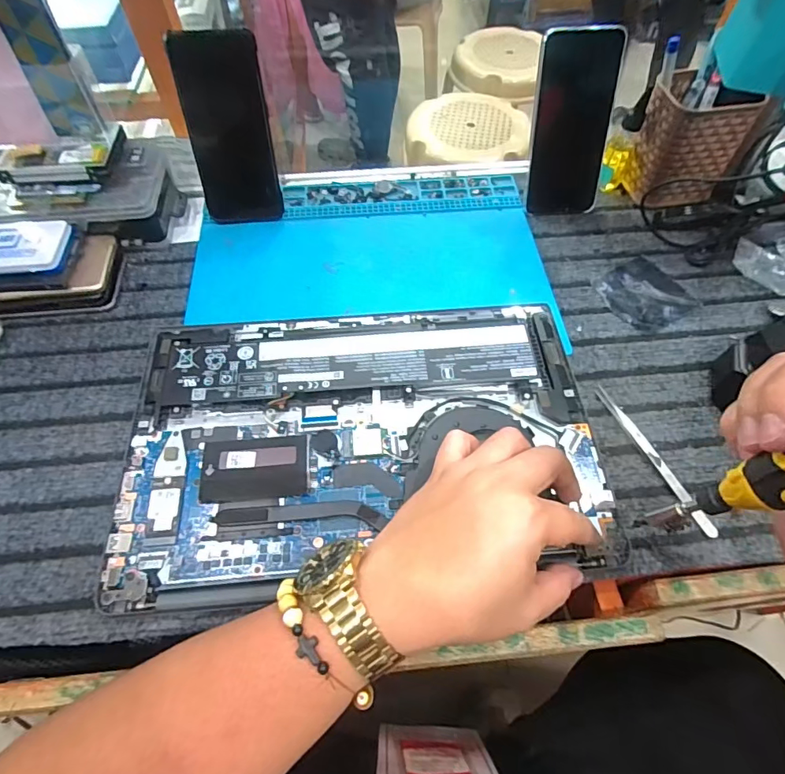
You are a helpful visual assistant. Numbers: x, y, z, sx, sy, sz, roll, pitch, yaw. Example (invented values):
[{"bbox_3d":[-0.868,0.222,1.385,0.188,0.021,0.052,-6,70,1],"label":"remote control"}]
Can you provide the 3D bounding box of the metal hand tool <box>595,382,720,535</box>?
[{"bbox_3d":[0.203,0.053,0.367,0.012,0.011,0.132,-20,61,-13],"label":"metal hand tool"}]

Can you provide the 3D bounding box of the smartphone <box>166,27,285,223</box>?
[{"bbox_3d":[-0.154,-0.241,0.451,0.074,0.159,0.010,-9,36,-8],"label":"smartphone"}]

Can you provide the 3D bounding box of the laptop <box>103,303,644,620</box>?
[{"bbox_3d":[-0.022,0.031,0.368,0.352,0.015,0.228,-5,59,-2],"label":"laptop"}]

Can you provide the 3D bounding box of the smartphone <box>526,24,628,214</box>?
[{"bbox_3d":[0.180,-0.257,0.470,0.082,0.160,0.007,-8,35,-1],"label":"smartphone"}]

